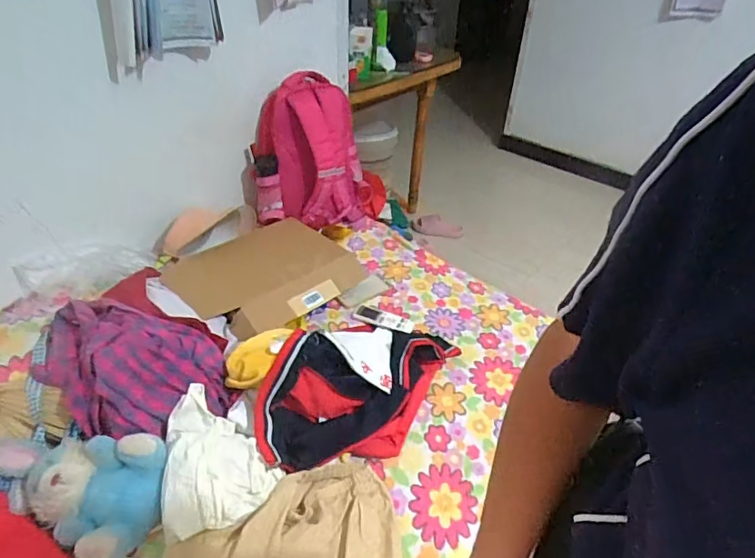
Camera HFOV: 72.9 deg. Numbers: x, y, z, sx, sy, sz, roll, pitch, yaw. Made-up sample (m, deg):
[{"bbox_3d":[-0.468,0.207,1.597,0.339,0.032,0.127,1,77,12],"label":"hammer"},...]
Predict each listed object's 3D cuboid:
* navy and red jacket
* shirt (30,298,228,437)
[{"bbox_3d":[-0.039,0.203,1.045,0.263,0.160,0.472,19,41,18],"label":"navy and red jacket"},{"bbox_3d":[-0.479,0.167,0.970,0.374,0.136,0.224,9,38,9],"label":"shirt"}]

